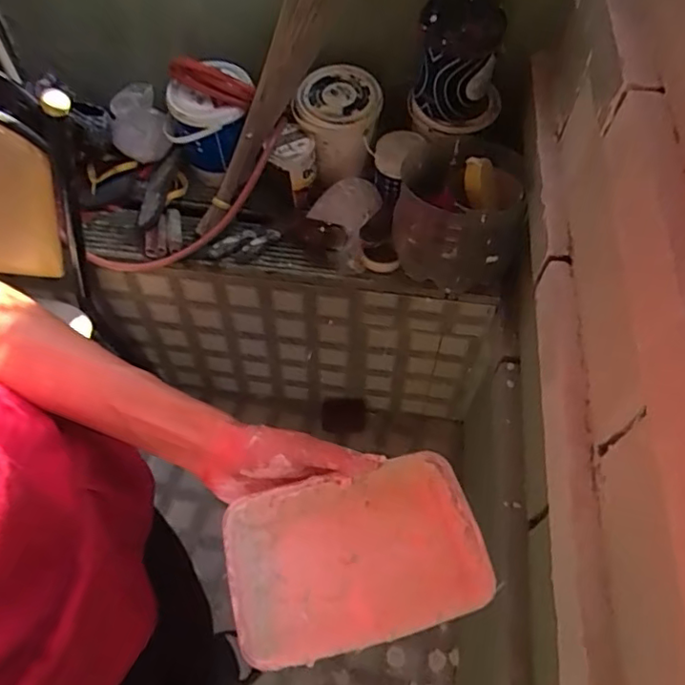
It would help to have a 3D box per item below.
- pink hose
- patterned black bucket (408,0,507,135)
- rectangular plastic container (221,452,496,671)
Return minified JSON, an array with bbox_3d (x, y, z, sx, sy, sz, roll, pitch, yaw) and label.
[{"bbox_3d":[-0.298,-0.275,1.239,0.495,0.043,0.115,-35,100,-2],"label":"pink hose"},{"bbox_3d":[0.226,-0.532,1.111,0.174,0.219,0.125,5,55,3],"label":"patterned black bucket"},{"bbox_3d":[0.009,0.151,0.414,0.170,0.041,0.112,-15,56,-10],"label":"rectangular plastic container"}]

